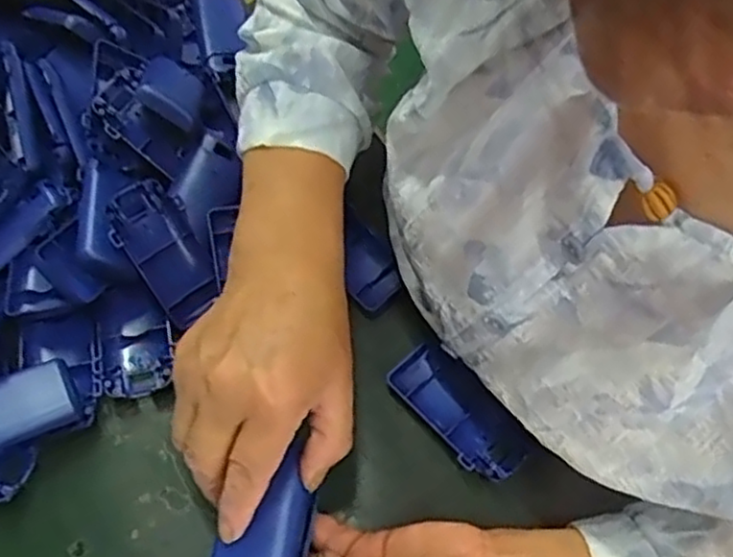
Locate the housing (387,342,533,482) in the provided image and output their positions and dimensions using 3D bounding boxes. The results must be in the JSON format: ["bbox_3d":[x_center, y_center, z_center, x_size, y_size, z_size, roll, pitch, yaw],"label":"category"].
[{"bbox_3d":[0.060,0.083,0.449,0.047,0.017,0.095,-35,68,-20],"label":"housing"}]

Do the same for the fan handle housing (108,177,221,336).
[{"bbox_3d":[-0.131,-0.017,0.462,0.045,0.016,0.093,-31,103,-19],"label":"fan handle housing"}]

